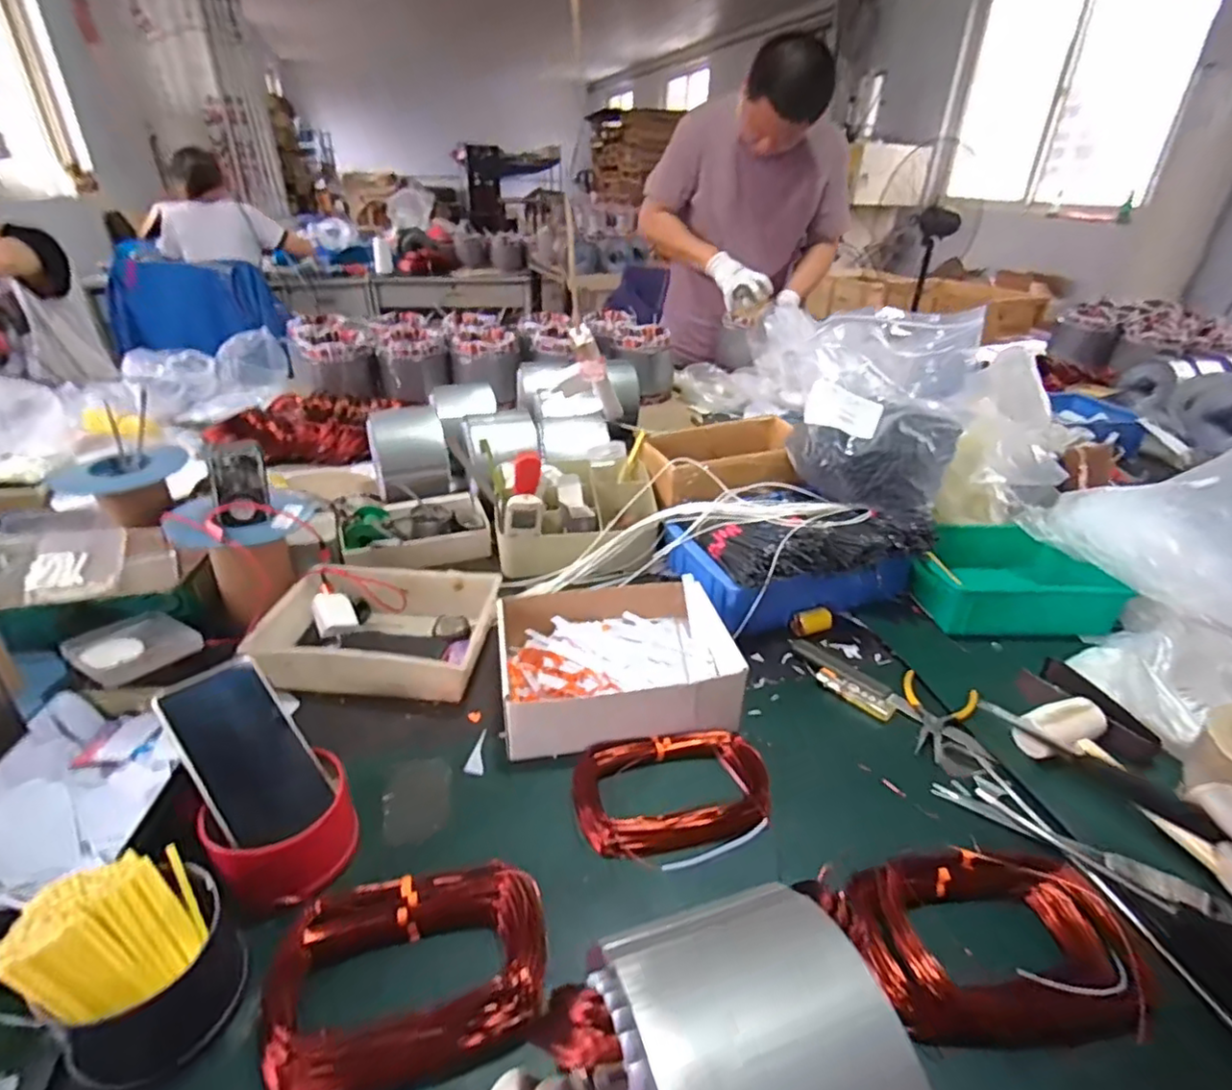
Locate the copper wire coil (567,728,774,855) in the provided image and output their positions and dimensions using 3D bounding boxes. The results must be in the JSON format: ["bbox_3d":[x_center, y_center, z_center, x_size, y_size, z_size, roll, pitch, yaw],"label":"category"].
[{"bbox_3d":[0.050,0.217,0.573,0.172,0.028,0.116,-1,31,-5],"label":"copper wire coil"}]

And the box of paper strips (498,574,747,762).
[{"bbox_3d":[-0.003,0.123,0.691,0.239,0.066,0.185,-4,31,-10],"label":"box of paper strips"}]

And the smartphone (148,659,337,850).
[{"bbox_3d":[-0.295,0.164,0.506,0.077,0.008,0.149,-27,76,-43],"label":"smartphone"}]

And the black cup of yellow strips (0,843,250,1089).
[{"bbox_3d":[-0.304,0.256,0.400,0.102,0.083,0.095,2,31,-1],"label":"black cup of yellow strips"}]

